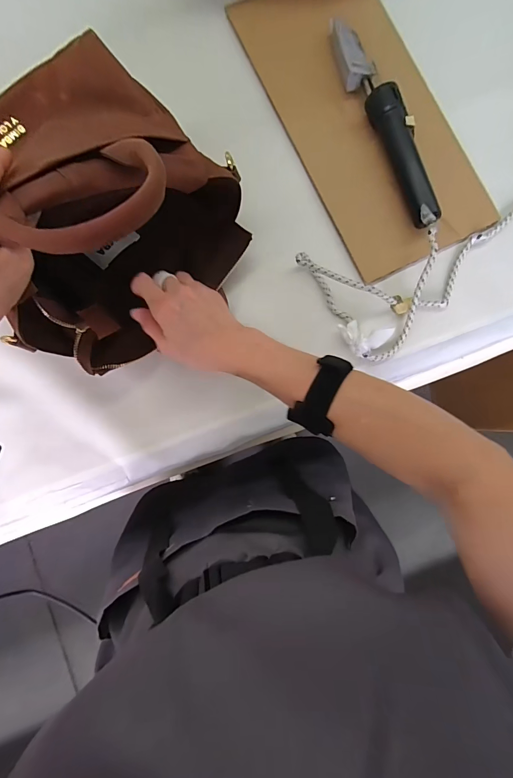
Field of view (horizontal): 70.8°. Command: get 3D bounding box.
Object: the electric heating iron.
[{"bbox_3d":[0.154,-0.317,0.429,0.046,0.042,0.273,-23,86,-2],"label":"electric heating iron"}]

